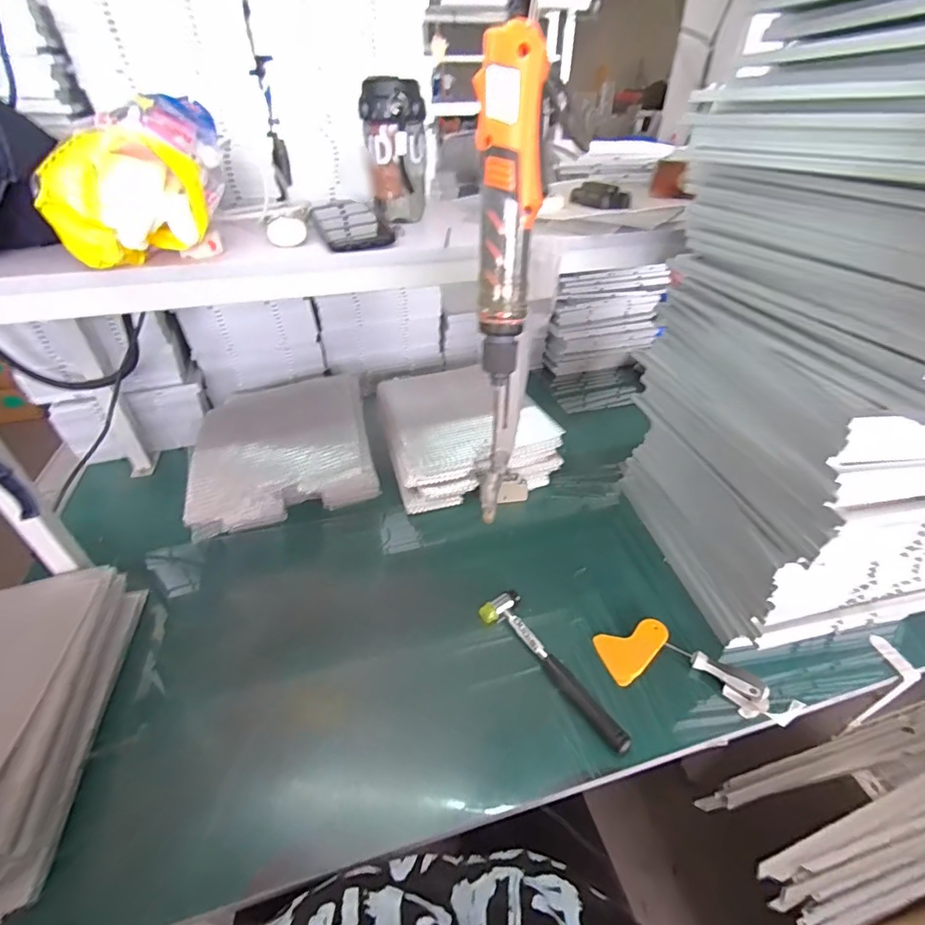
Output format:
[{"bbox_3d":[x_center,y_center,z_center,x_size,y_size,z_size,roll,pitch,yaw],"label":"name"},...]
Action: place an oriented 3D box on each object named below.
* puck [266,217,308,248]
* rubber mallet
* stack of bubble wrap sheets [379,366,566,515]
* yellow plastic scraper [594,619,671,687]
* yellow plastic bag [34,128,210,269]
[{"bbox_3d":[-0.212,-0.279,0.564,0.045,0.028,0.024,-15,41,-18],"label":"puck"},{"bbox_3d":[0.126,0.266,0.621,0.059,0.026,0.243,-29,47,-31],"label":"rubber mallet"},{"bbox_3d":[0.000,-0.083,0.972,0.312,0.107,0.353,-10,40,-12],"label":"stack of bubble wrap sheets"},{"bbox_3d":[0.239,0.254,0.635,0.099,0.012,0.068,-19,44,-5],"label":"yellow plastic scraper"},{"bbox_3d":[-0.332,-0.259,0.461,0.137,0.105,0.118,-26,45,-29],"label":"yellow plastic bag"}]

